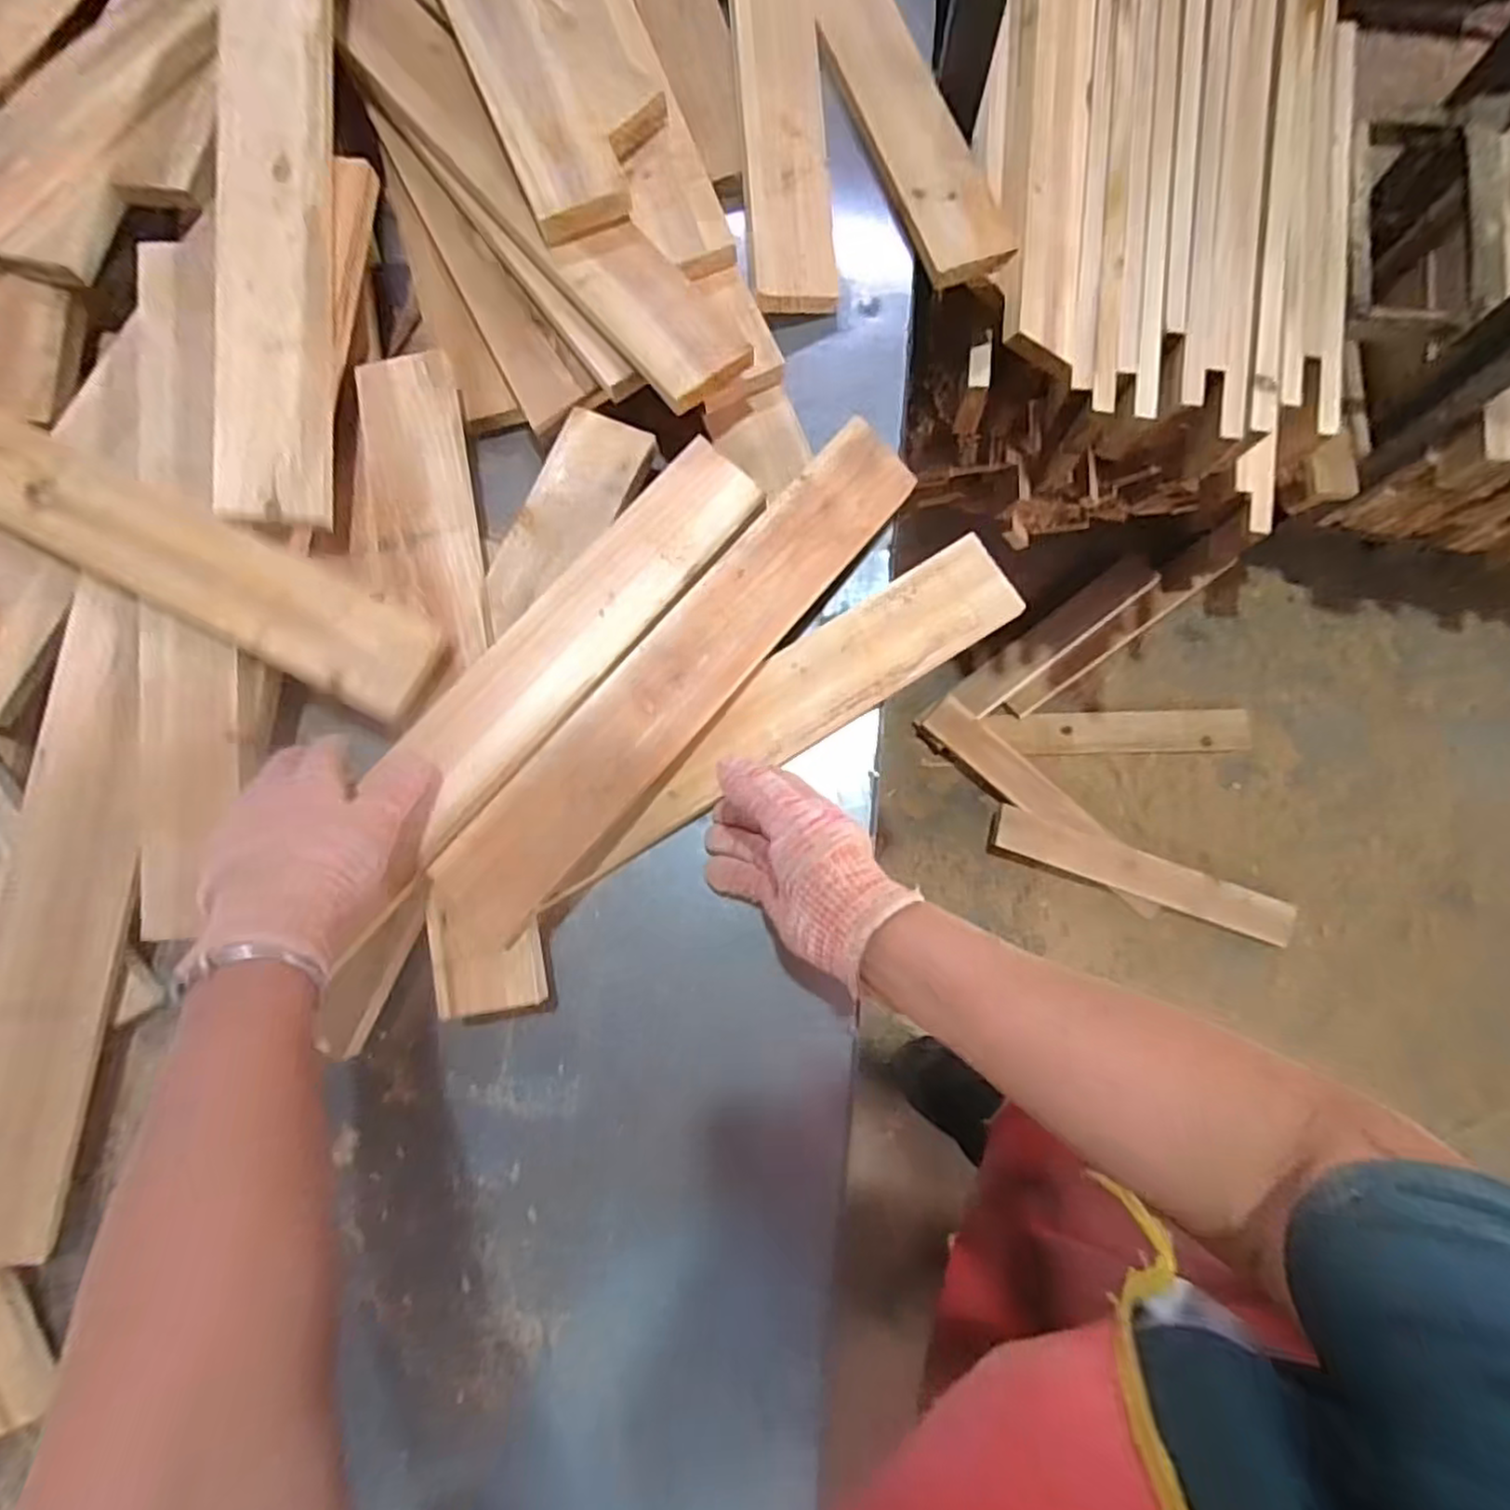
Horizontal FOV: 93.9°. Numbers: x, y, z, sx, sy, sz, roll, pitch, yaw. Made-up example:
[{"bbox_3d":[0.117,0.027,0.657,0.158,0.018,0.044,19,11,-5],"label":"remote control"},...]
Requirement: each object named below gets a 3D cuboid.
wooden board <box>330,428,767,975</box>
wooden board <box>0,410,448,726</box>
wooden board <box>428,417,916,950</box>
[{"bbox_3d":[-0.123,-0.087,0.481,0.073,0.021,0.333,36,77,8],"label":"wooden board"},{"bbox_3d":[-0.431,-0.155,0.475,0.469,0.025,0.072,26,77,1],"label":"wooden board"},{"bbox_3d":[-0.041,-0.059,0.489,0.072,0.014,0.429,41,80,-7],"label":"wooden board"}]

